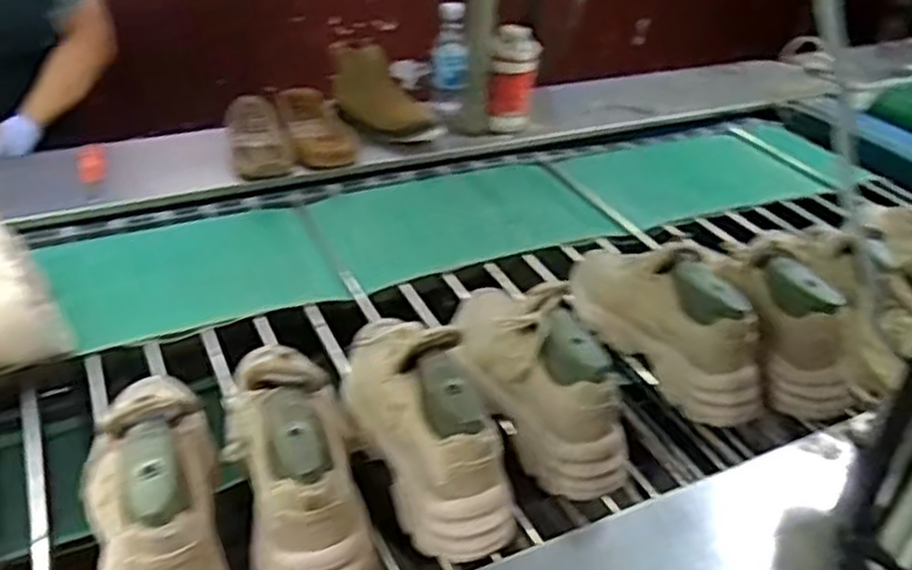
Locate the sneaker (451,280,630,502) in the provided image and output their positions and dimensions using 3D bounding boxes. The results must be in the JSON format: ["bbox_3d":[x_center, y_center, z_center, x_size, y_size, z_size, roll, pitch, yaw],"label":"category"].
[{"bbox_3d":[0.092,0.100,0.864,0.088,0.151,0.253,-14,39,-24],"label":"sneaker"}]

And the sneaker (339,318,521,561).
[{"bbox_3d":[-0.039,0.121,0.821,0.105,0.142,0.301,-14,39,-24],"label":"sneaker"}]

